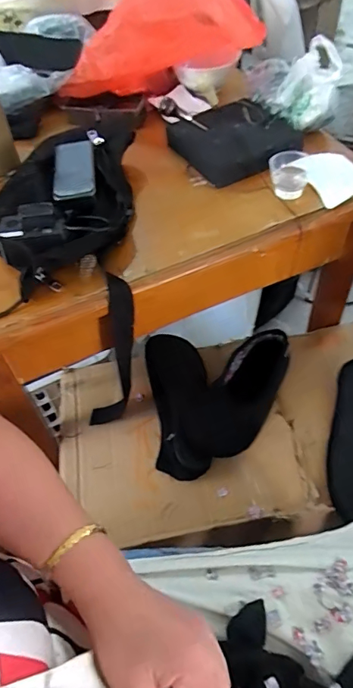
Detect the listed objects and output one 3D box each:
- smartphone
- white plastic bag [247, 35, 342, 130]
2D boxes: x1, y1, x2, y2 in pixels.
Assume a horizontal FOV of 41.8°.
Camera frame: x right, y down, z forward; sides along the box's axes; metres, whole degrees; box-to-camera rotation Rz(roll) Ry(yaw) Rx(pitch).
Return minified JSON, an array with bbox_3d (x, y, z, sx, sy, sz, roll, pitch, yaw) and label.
[{"bbox_3d":[-0.134,-0.229,0.604,0.052,0.008,0.123,-11,49,-1],"label":"smartphone"},{"bbox_3d":[0.165,-0.400,0.680,0.079,0.090,0.142,-18,58,-13],"label":"white plastic bag"}]

